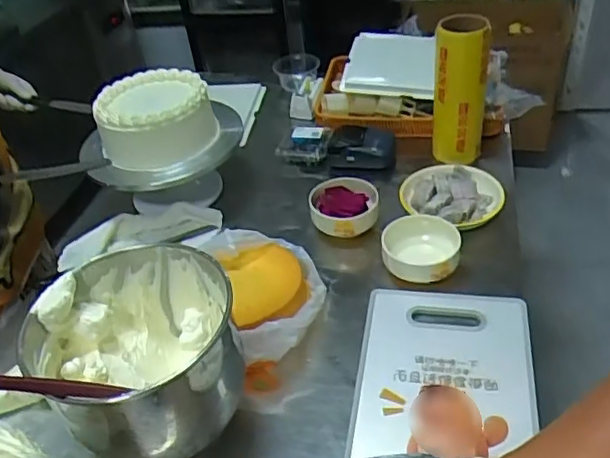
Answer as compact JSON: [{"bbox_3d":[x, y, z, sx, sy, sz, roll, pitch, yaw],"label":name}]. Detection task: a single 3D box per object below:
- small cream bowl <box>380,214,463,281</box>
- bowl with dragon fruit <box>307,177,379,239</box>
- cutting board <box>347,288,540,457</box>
[{"bbox_3d":[0.179,0.028,0.914,0.116,0.052,0.127,-5,40,4],"label":"small cream bowl"},{"bbox_3d":[0.067,-0.041,1.010,0.112,0.048,0.113,-3,41,3],"label":"bowl with dragon fruit"},{"bbox_3d":[0.178,0.209,0.751,0.219,0.018,0.338,5,42,11],"label":"cutting board"}]

